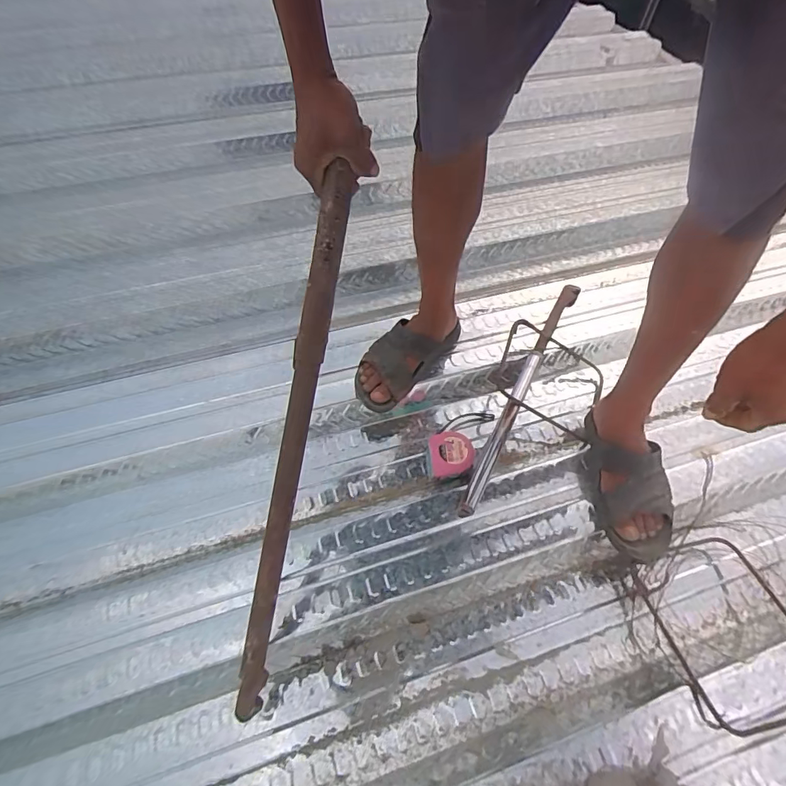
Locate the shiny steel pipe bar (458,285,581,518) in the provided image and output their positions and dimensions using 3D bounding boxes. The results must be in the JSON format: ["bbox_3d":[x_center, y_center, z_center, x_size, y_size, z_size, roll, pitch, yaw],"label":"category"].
[{"bbox_3d":[0.252,-0.027,0.806,0.032,0.026,0.573,26,60,15],"label":"shiny steel pipe bar"}]

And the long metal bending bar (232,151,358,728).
[{"bbox_3d":[-0.116,0.076,0.493,0.033,0.019,0.641,12,96,5],"label":"long metal bending bar"}]

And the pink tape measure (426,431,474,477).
[{"bbox_3d":[0.101,0.109,0.760,0.079,0.044,0.078,-1,57,-2],"label":"pink tape measure"}]

